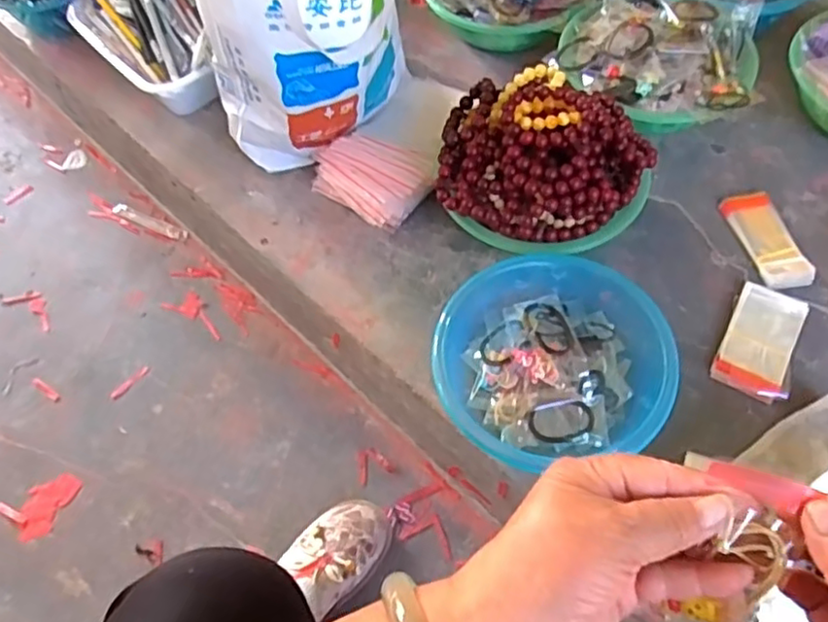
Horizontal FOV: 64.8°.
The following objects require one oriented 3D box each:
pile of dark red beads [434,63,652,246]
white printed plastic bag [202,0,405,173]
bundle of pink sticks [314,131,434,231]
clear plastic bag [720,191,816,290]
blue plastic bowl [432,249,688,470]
[{"bbox_3d":[0.142,-0.155,0.734,0.228,0.150,0.181,13,61,11],"label":"pile of dark red beads"},{"bbox_3d":[-0.133,-0.331,0.763,0.213,0.315,0.236,0,60,4],"label":"white printed plastic bag"},{"bbox_3d":[-0.050,-0.162,0.791,0.143,0.073,0.090,37,68,22],"label":"bundle of pink sticks"},{"bbox_3d":[0.409,-0.083,0.758,0.058,0.015,0.132,-10,60,-3],"label":"clear plastic bag"},{"bbox_3d":[0.134,0.042,0.661,0.215,0.075,0.218,-2,60,3],"label":"blue plastic bowl"}]

